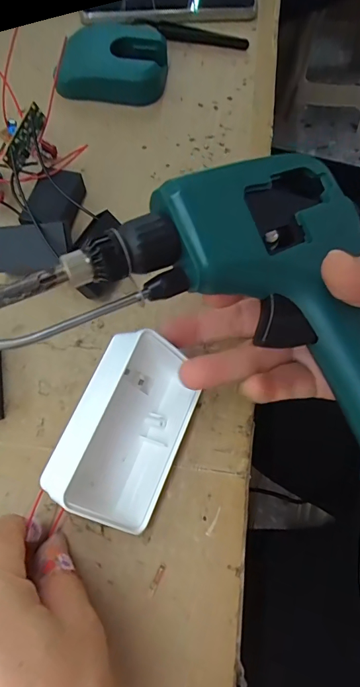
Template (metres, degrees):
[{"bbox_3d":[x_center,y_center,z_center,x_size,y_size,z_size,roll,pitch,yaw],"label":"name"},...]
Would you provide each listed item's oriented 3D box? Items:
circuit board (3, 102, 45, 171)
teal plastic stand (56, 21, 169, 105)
[{"bbox_3d":[-0.099,-0.133,0.262,0.007,0.014,0.043,23,84,10],"label":"circuit board"},{"bbox_3d":[-0.057,-0.233,0.333,0.088,0.034,0.058,7,68,3],"label":"teal plastic stand"}]

